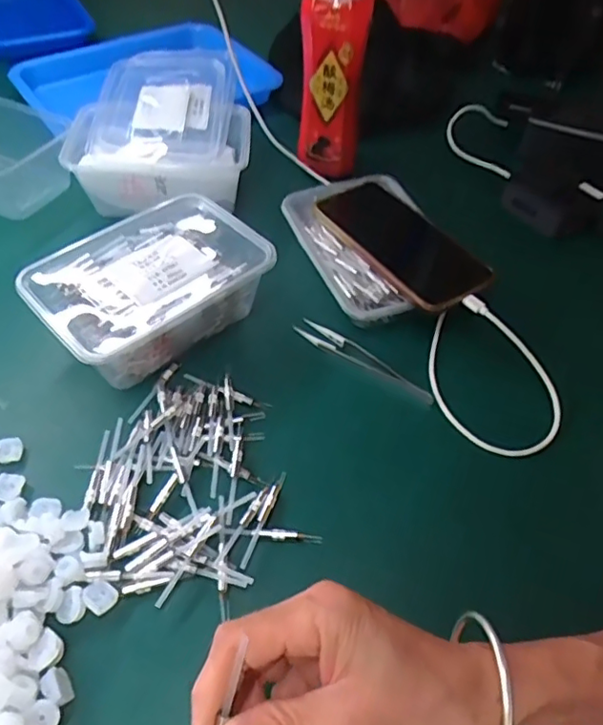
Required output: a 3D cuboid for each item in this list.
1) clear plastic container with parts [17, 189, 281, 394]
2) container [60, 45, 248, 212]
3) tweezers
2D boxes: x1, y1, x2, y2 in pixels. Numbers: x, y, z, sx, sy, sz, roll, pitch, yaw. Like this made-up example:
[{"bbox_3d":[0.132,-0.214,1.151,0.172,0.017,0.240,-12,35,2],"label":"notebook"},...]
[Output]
[{"bbox_3d":[-0.116,-0.057,0.464,0.169,0.058,0.115,-34,60,-28],"label":"clear plastic container with parts"},{"bbox_3d":[-0.139,-0.244,0.607,0.169,0.065,0.204,-1,50,-5],"label":"container"},{"bbox_3d":[0.047,-0.003,0.466,0.126,0.004,0.019,33,55,22],"label":"tweezers"}]

